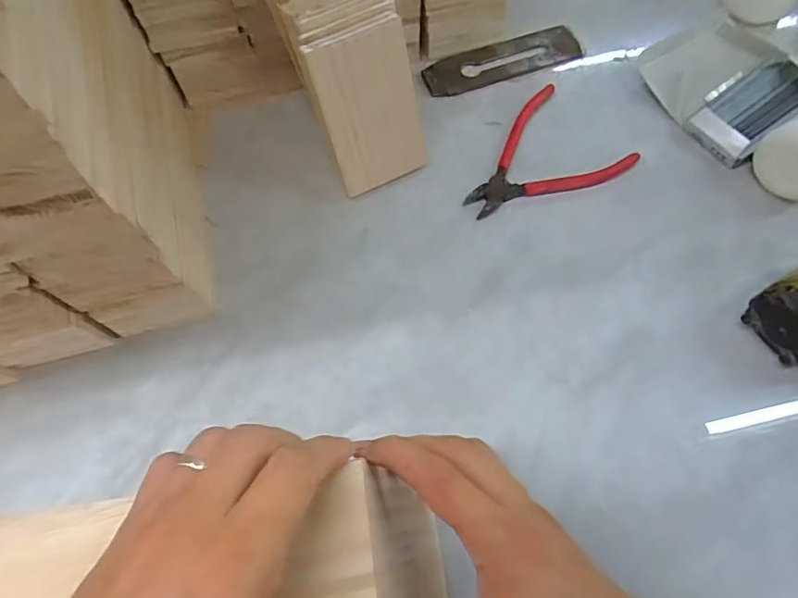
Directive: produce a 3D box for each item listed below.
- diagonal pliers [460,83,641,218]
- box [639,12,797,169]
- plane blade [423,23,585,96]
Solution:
[{"bbox_3d":[0.119,-0.115,0.462,0.139,0.008,0.107,-39,72,-12],"label":"diagonal pliers"},{"bbox_3d":[0.307,-0.199,0.479,0.136,0.026,0.141,-25,69,-7],"label":"box"},{"bbox_3d":[0.098,-0.232,0.516,0.153,0.010,0.050,-17,65,-4],"label":"plane blade"}]

